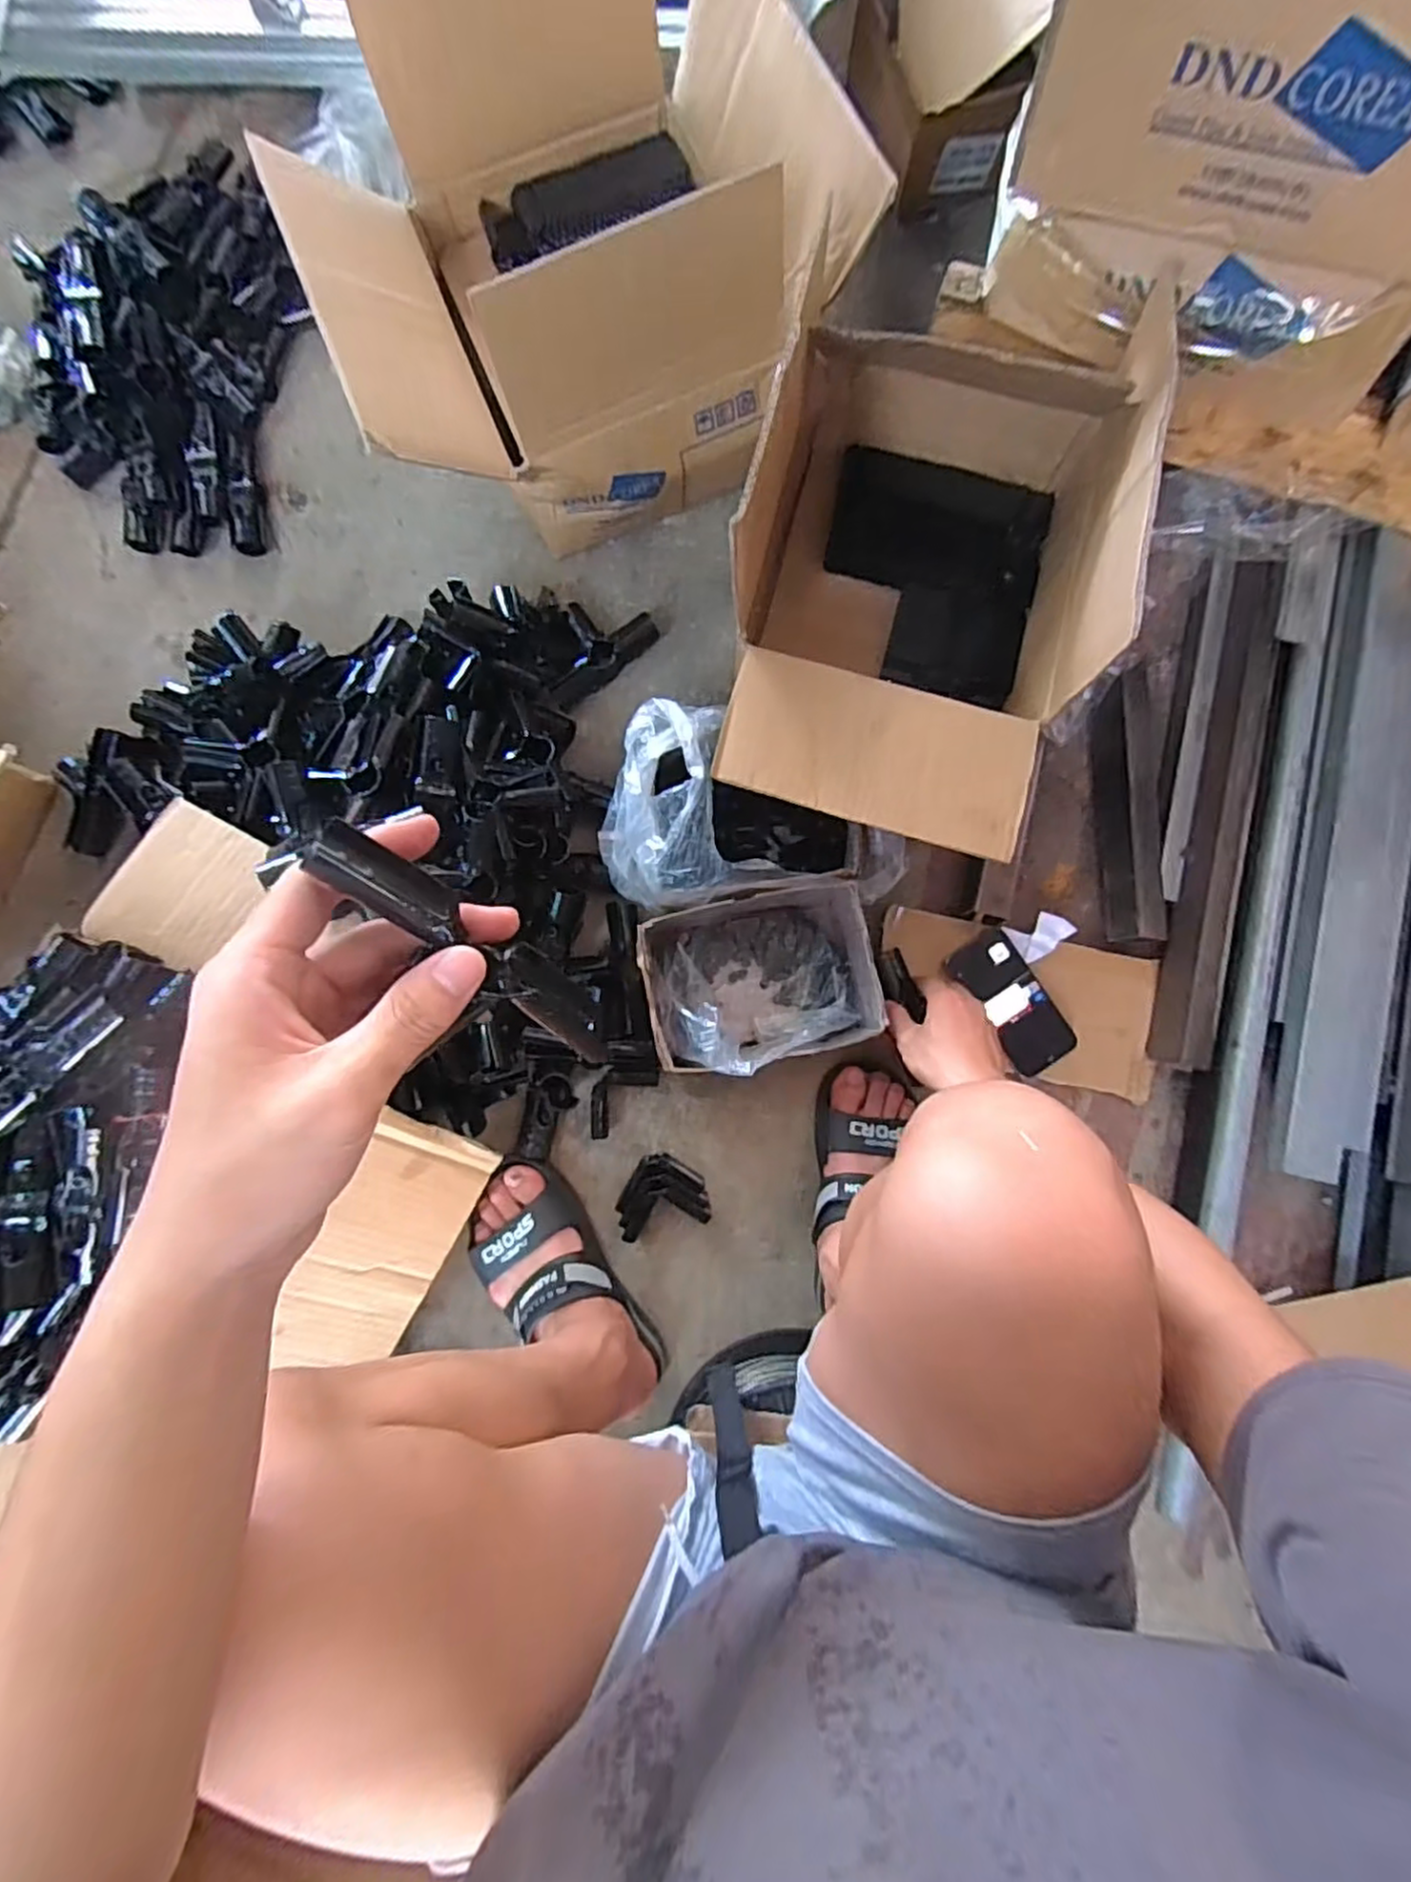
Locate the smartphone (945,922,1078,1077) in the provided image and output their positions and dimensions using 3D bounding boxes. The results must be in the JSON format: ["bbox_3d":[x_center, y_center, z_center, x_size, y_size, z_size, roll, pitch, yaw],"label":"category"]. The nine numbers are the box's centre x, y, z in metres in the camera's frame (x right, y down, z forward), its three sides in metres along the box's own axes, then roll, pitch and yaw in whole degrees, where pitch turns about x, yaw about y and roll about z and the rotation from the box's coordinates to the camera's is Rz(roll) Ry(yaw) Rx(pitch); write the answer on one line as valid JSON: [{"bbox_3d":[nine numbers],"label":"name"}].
[{"bbox_3d":[0.311,0.060,0.716,0.068,0.015,0.139,-33,84,-4],"label":"smartphone"}]

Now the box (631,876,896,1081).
[{"bbox_3d":[0.050,0.038,0.674,0.206,0.106,0.152,-15,83,-2],"label":"box"}]

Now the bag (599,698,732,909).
[{"bbox_3d":[-0.042,-0.125,0.656,0.127,0.094,0.183,-3,83,-1],"label":"bag"}]

